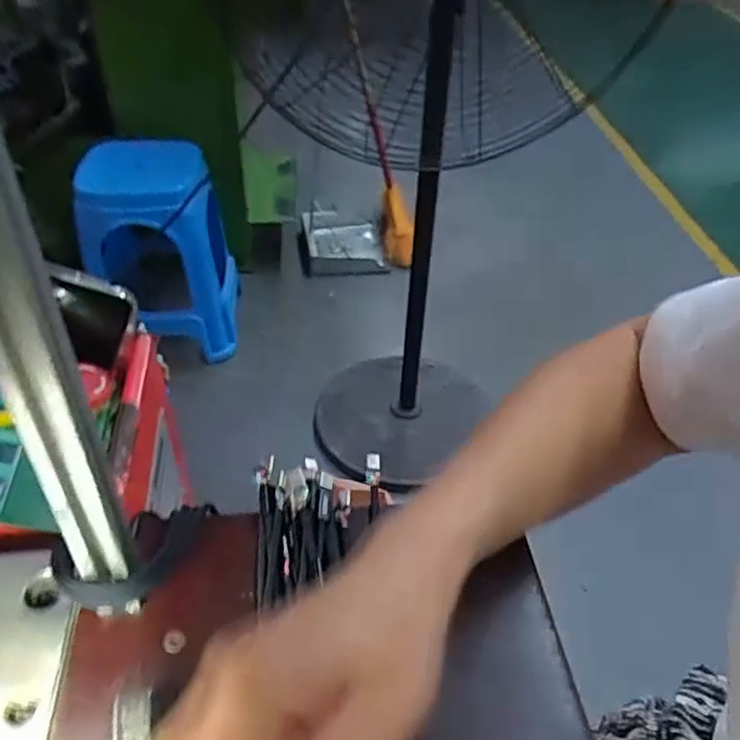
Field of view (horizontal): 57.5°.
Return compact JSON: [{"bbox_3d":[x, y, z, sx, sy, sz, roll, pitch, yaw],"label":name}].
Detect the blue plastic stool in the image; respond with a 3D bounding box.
[{"bbox_3d":[-0.525,-0.310,1.712,0.334,0.429,0.387,-4,43,-6],"label":"blue plastic stool"}]

